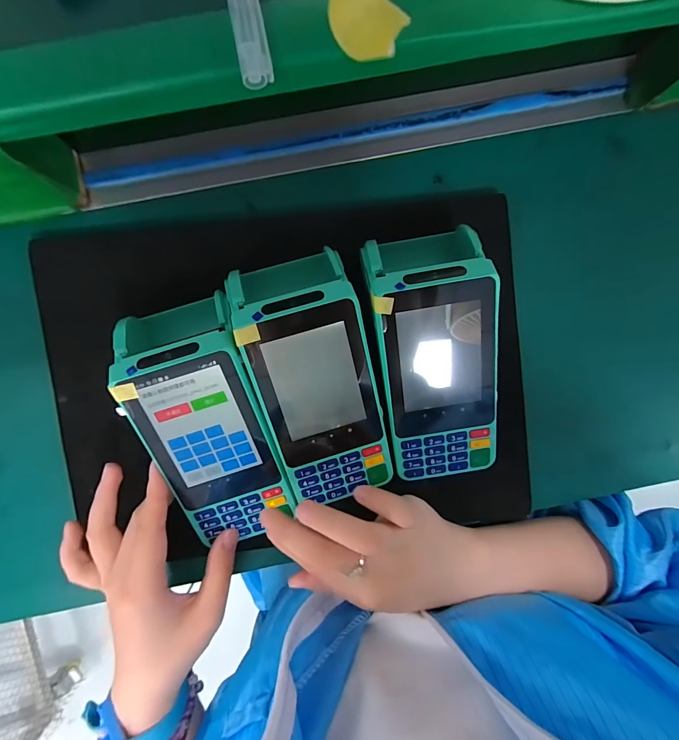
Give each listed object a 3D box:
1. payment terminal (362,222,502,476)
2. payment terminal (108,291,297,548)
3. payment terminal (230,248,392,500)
[{"bbox_3d":[0.065,-0.006,0.250,0.074,0.067,0.166,-10,95,-1],"label":"payment terminal"},{"bbox_3d":[-0.087,0.038,0.246,0.076,0.050,0.161,-15,107,0],"label":"payment terminal"},{"bbox_3d":[-0.015,0.010,0.244,0.074,0.040,0.159,-14,111,-1],"label":"payment terminal"}]

